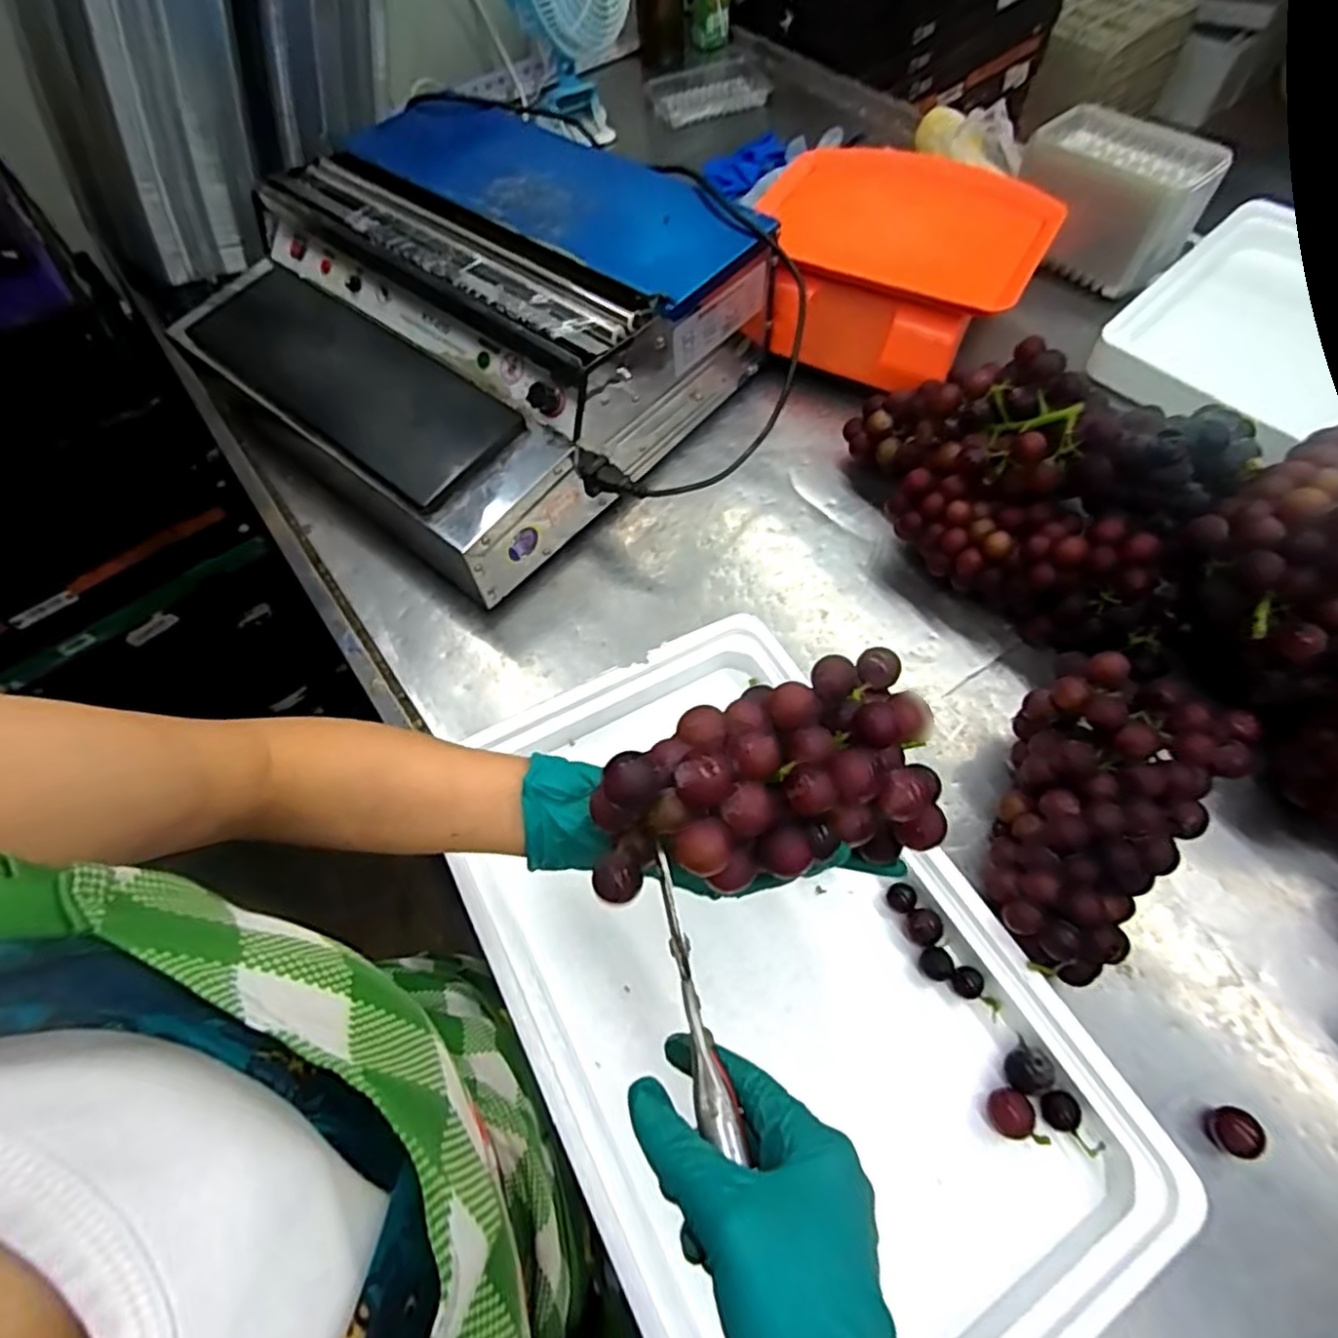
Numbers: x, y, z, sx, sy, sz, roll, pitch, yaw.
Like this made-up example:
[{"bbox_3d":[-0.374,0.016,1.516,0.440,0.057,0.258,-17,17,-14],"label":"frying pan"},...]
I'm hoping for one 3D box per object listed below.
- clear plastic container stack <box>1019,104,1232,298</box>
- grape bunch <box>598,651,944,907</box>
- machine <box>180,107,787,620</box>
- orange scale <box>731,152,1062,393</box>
[{"bbox_3d":[0.528,-0.561,0.834,0.114,0.126,0.204,-34,66,-15],"label":"clear plastic container stack"},{"bbox_3d":[0.058,0.053,0.330,0.189,0.066,0.096,-14,60,-28],"label":"grape bunch"},{"bbox_3d":[-0.216,-0.391,0.729,0.563,0.154,0.444,36,69,21],"label":"machine"},{"bbox_3d":[0.241,-0.433,0.759,0.297,0.158,0.233,15,63,12],"label":"orange scale"}]

